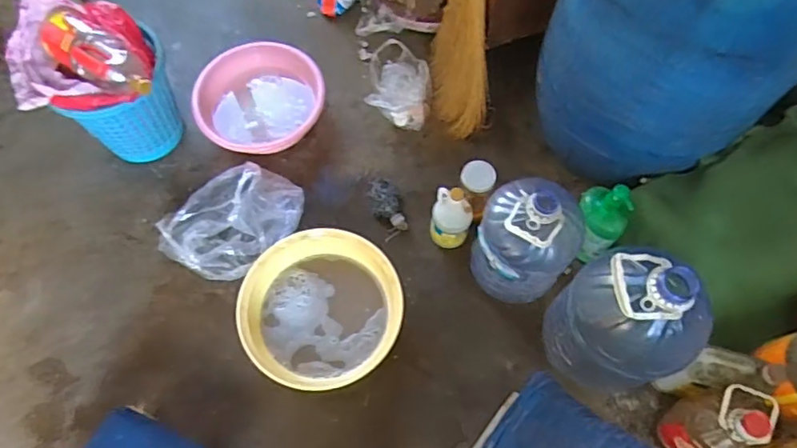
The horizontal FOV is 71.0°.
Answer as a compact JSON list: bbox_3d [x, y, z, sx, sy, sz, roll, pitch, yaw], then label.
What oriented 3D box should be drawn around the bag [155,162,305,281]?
[{"bbox_3d":[-0.374,-0.006,1.300,0.225,0.082,0.314,37,72,14],"label":"bag"}]

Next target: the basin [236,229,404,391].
[{"bbox_3d":[-0.162,0.187,1.186,0.325,0.151,0.306,0,67,0],"label":"basin"}]

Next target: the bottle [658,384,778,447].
[{"bbox_3d":[0.590,0.386,1.045,0.126,0.235,0.140,5,66,2],"label":"bottle"}]

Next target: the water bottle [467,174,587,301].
[{"bbox_3d":[0.250,0.033,1.123,0.191,0.282,0.170,32,70,13],"label":"water bottle"}]

